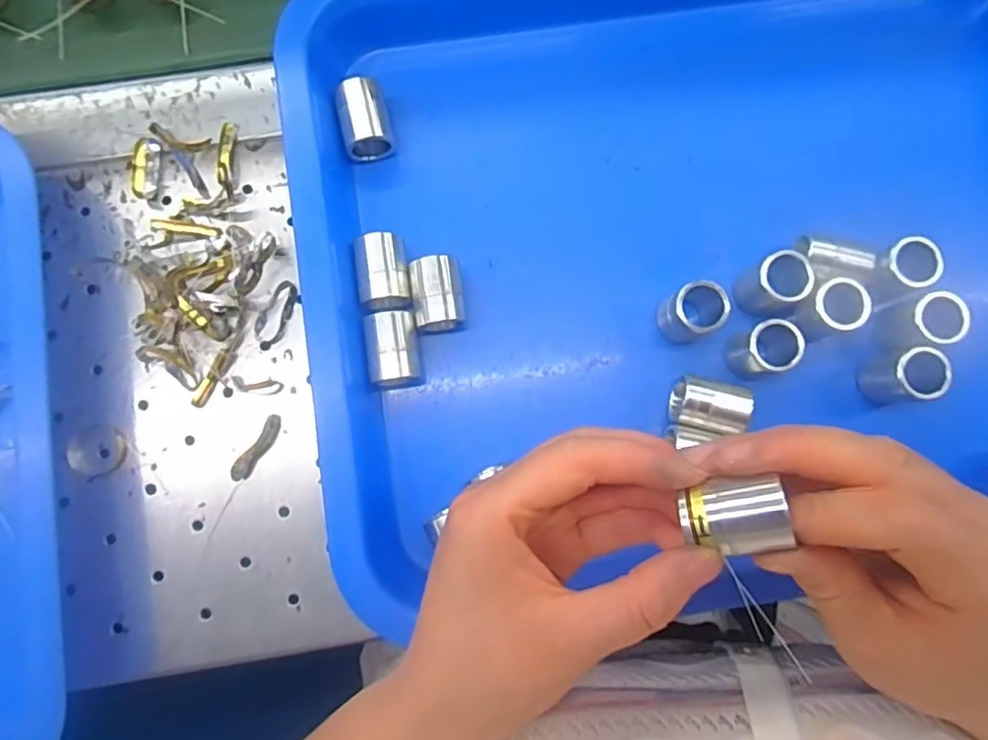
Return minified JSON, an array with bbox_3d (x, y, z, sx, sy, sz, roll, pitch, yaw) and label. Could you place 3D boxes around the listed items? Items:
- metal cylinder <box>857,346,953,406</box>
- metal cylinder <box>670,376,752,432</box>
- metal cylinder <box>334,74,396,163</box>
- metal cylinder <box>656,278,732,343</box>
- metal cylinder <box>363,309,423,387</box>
[{"bbox_3d":[0.182,0.004,0.280,0.021,0.032,0.022,-10,78,-3],"label":"metal cylinder"},{"bbox_3d":[0.096,0.017,0.279,0.032,0.024,0.021,12,78,1],"label":"metal cylinder"},{"bbox_3d":[-0.061,-0.116,0.293,0.022,0.020,0.034,-14,79,-4],"label":"metal cylinder"},{"bbox_3d":[0.088,-0.025,0.282,0.020,0.034,0.023,-37,81,-8],"label":"metal cylinder"},{"bbox_3d":[-0.044,-0.009,0.281,0.022,0.020,0.032,-12,79,-4],"label":"metal cylinder"}]

